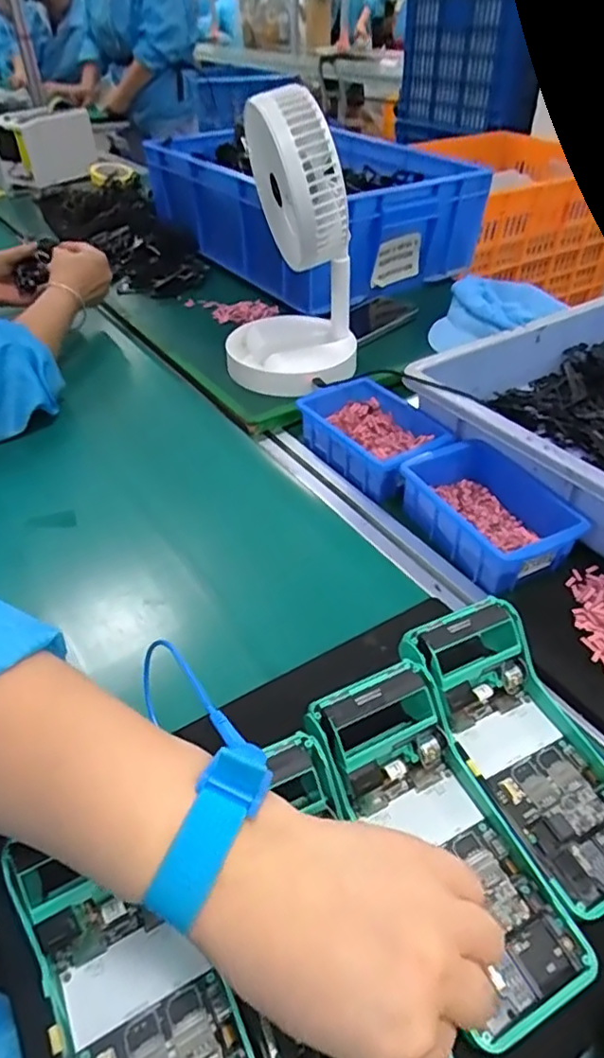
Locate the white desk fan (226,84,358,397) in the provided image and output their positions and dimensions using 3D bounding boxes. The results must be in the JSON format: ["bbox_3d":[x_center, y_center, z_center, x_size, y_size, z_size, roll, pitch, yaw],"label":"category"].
[{"bbox_3d":[-0.014,-0.309,0.662,0.154,0.283,0.164,-2,43,-1],"label":"white desk fan"}]

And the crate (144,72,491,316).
[{"bbox_3d":[0.016,-0.536,0.993,0.381,0.156,0.495,-22,47,-21],"label":"crate"}]

